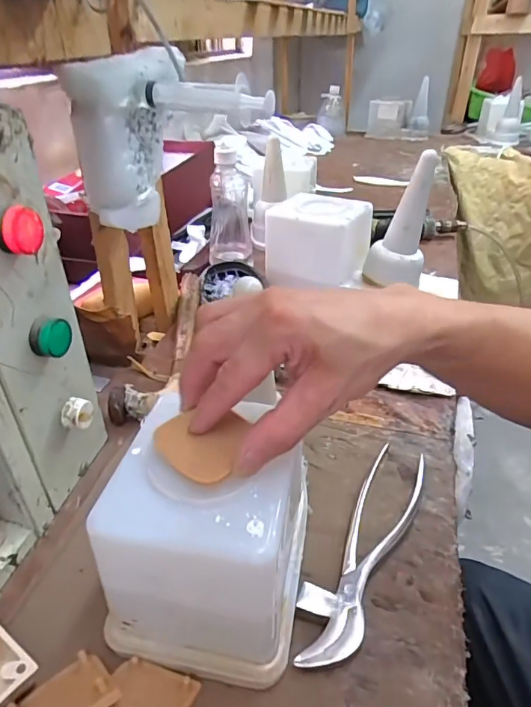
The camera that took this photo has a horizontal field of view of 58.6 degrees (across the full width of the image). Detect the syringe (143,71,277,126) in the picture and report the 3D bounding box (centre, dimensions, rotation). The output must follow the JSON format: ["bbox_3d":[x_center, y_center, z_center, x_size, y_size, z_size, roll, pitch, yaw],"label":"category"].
[{"bbox_3d":[-0.046,-0.202,0.371,0.111,0.029,0.016,11,36,17],"label":"syringe"}]

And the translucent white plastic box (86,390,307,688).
[{"bbox_3d":[-0.030,0.106,0.293,0.104,0.114,0.121,6,35,9],"label":"translucent white plastic box"}]

